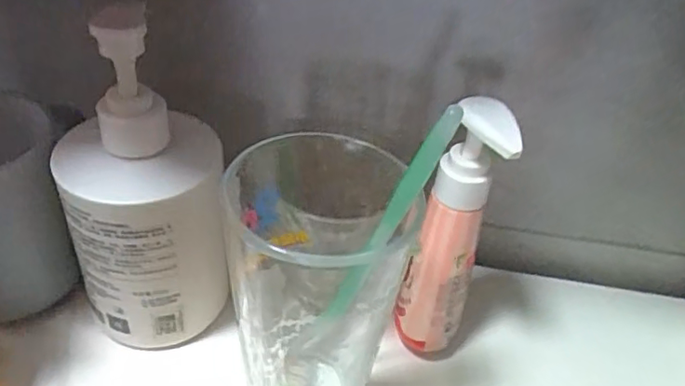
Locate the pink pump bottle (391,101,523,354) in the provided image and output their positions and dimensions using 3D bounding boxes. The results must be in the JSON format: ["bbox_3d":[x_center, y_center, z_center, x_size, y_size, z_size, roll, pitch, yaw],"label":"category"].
[{"bbox_3d":[0.053,0.025,0.297,0.036,0.168,0.030,10,39,7],"label":"pink pump bottle"}]

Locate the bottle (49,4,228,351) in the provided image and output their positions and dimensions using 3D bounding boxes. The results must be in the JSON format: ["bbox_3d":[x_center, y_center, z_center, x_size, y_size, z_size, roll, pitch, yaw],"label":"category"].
[{"bbox_3d":[-0.098,0.000,0.289,0.077,0.165,0.063,-16,43,-24],"label":"bottle"}]

